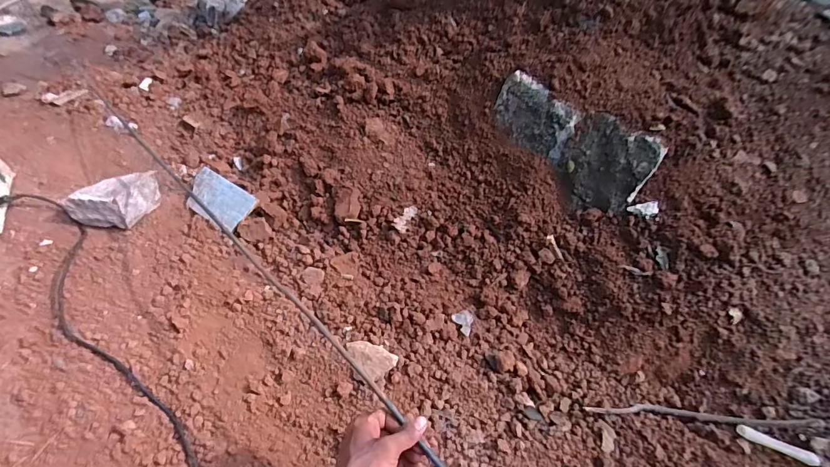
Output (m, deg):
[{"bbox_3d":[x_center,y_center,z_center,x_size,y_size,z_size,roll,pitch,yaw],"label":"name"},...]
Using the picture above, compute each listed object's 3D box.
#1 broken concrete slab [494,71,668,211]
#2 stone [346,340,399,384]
[{"bbox_3d":[0.326,-0.200,0.896,0.362,0.175,0.040,39,21,19],"label":"broken concrete slab"},{"bbox_3d":[-0.083,0.224,0.716,0.090,0.018,0.063,22,49,13],"label":"stone"}]

